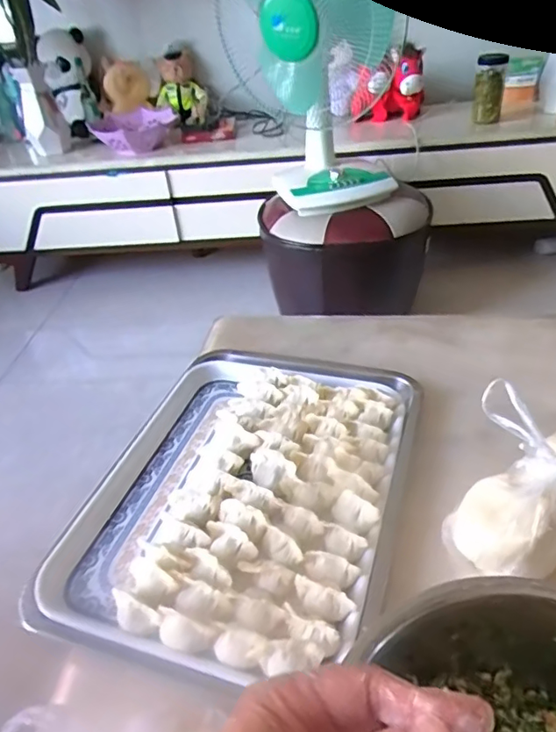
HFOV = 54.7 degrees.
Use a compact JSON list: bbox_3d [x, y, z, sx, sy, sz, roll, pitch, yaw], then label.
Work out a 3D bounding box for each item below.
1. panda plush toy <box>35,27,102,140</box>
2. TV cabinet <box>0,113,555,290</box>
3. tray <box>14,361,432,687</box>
[{"bbox_3d":[-0.585,-0.801,1.522,0.121,0.244,0.156,-14,38,-11],"label":"panda plush toy"},{"bbox_3d":[0.052,-0.524,1.618,1.798,0.333,0.380,-6,37,0],"label":"TV cabinet"},{"bbox_3d":[-0.027,0.109,0.523,0.278,0.035,0.356,8,39,18],"label":"tray"}]

